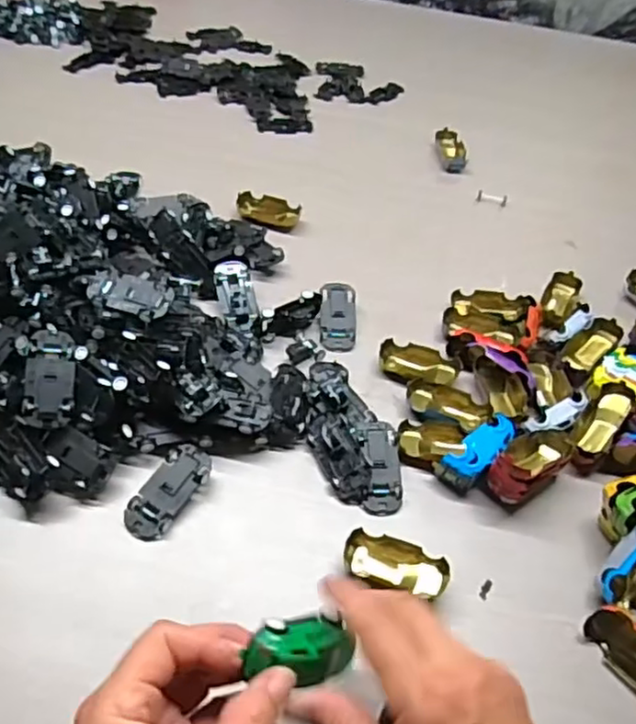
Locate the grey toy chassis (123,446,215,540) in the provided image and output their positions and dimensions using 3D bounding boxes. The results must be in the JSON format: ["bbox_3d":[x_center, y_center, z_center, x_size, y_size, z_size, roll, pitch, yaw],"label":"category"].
[{"bbox_3d":[-0.099,0.085,0.431,0.032,0.009,0.067,29,65,18],"label":"grey toy chassis"}]

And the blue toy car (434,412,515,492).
[{"bbox_3d":[0.117,0.064,0.468,0.069,0.027,0.026,-33,60,-29],"label":"blue toy car"}]

